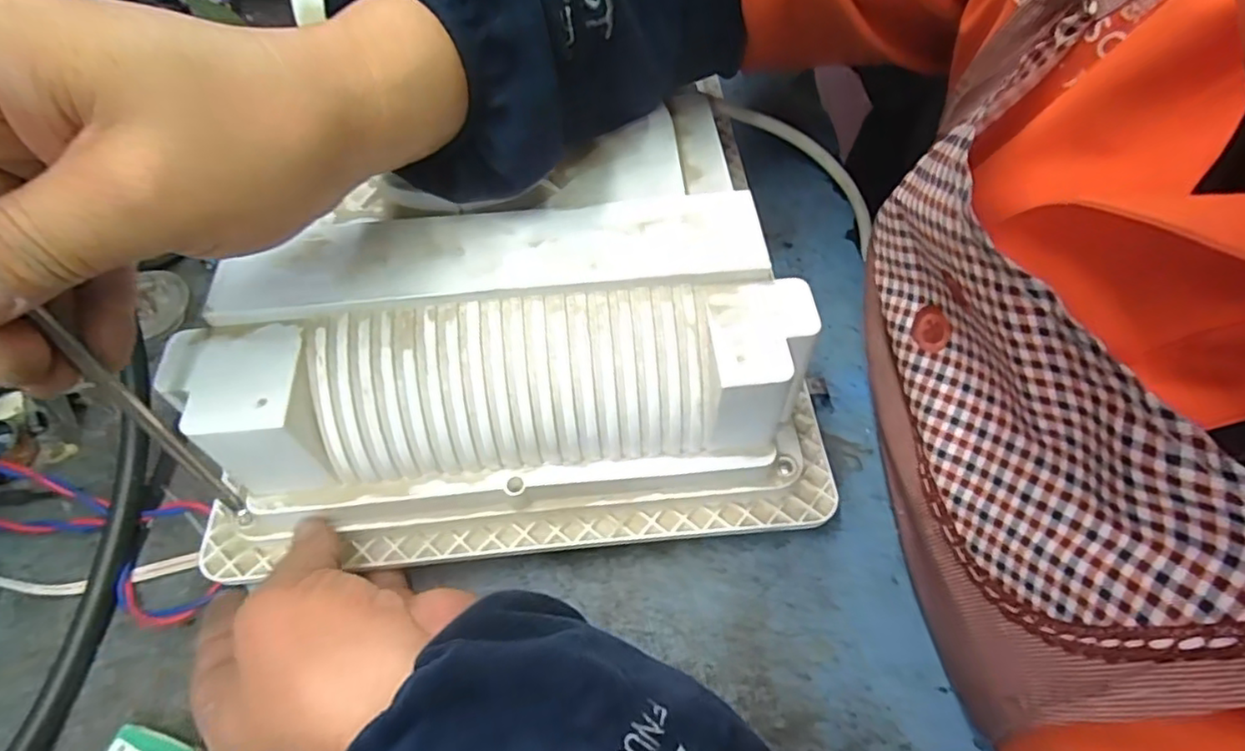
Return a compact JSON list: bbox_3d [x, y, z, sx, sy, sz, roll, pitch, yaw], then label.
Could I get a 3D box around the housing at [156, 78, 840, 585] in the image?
[{"bbox_3d":[-0.049,-0.030,0.309,0.266,0.103,0.200,-7,57,0],"label":"housing"}]

